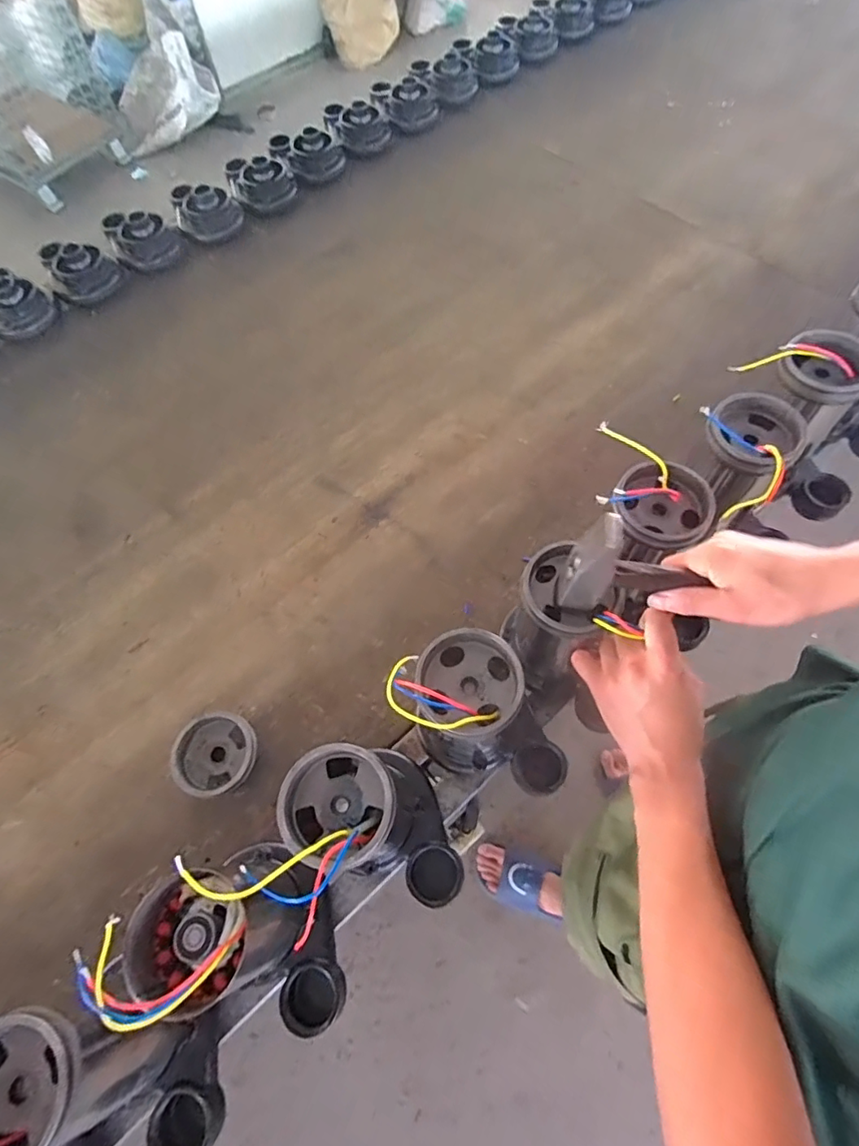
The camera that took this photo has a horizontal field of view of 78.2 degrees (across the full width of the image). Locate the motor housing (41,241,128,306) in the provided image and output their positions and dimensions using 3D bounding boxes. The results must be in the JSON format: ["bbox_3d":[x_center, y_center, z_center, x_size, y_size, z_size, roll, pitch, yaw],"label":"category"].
[{"bbox_3d":[-0.640,-0.565,0.972,0.131,0.067,0.135,-32,69,-12],"label":"motor housing"}]

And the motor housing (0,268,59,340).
[{"bbox_3d":[-0.722,-0.470,0.941,0.101,0.081,0.097,-8,66,-1],"label":"motor housing"}]

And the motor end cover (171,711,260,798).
[{"bbox_3d":[-0.241,0.203,0.597,0.087,0.032,0.087,19,68,10],"label":"motor end cover"}]

